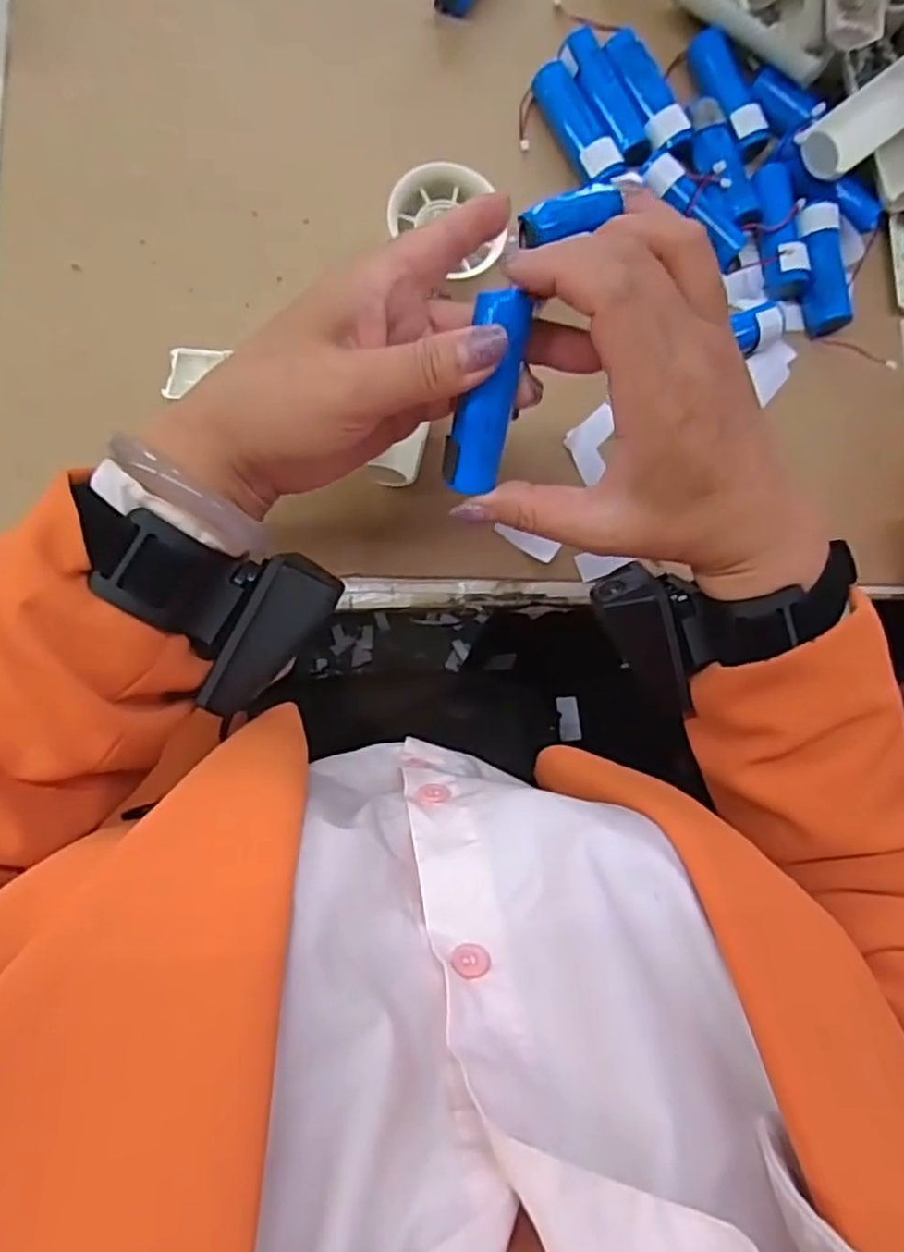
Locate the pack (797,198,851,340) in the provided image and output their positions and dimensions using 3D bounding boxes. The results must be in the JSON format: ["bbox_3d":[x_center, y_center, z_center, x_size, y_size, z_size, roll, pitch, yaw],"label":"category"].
[{"bbox_3d":[0.215,-0.207,0.420,0.026,0.018,0.072,-8,87,-9],"label":"pack"}]

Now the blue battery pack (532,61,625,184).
[{"bbox_3d":[0.070,-0.281,0.407,0.023,0.024,0.073,-25,89,-10],"label":"blue battery pack"}]

